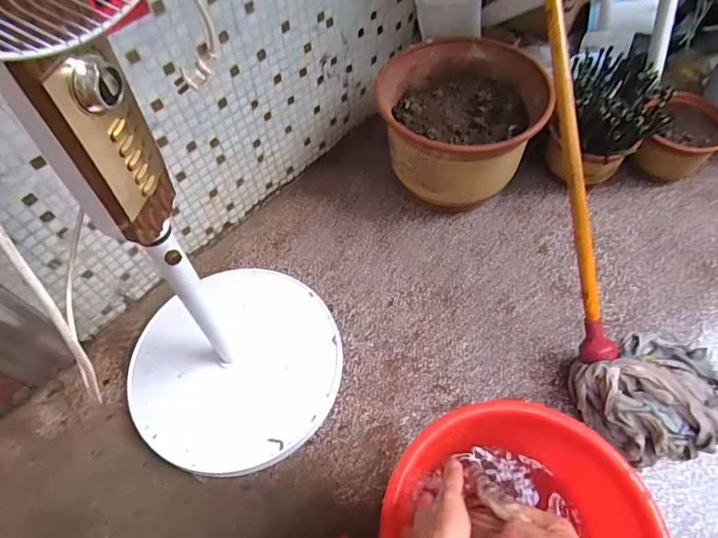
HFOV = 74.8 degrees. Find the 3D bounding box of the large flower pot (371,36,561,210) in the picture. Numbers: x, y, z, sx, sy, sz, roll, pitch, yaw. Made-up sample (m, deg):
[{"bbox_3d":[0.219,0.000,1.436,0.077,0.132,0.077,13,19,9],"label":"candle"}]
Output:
[{"bbox_3d":[0.210,-0.289,1.017,0.282,0.258,0.305,-1,59,1],"label":"large flower pot"}]

